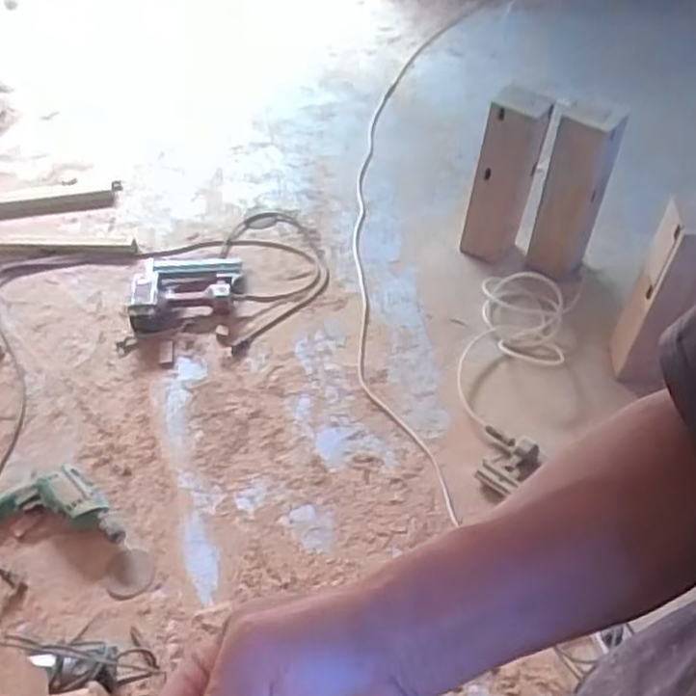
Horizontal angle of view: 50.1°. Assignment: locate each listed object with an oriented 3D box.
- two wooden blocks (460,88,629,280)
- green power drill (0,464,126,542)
[{"bbox_3d":[0.466,-0.399,1.843,0.316,0.456,0.132,10,51,9],"label":"two wooden blocks"},{"bbox_3d":[-0.585,0.302,1.520,0.290,0.063,0.132,9,51,7],"label":"green power drill"}]

